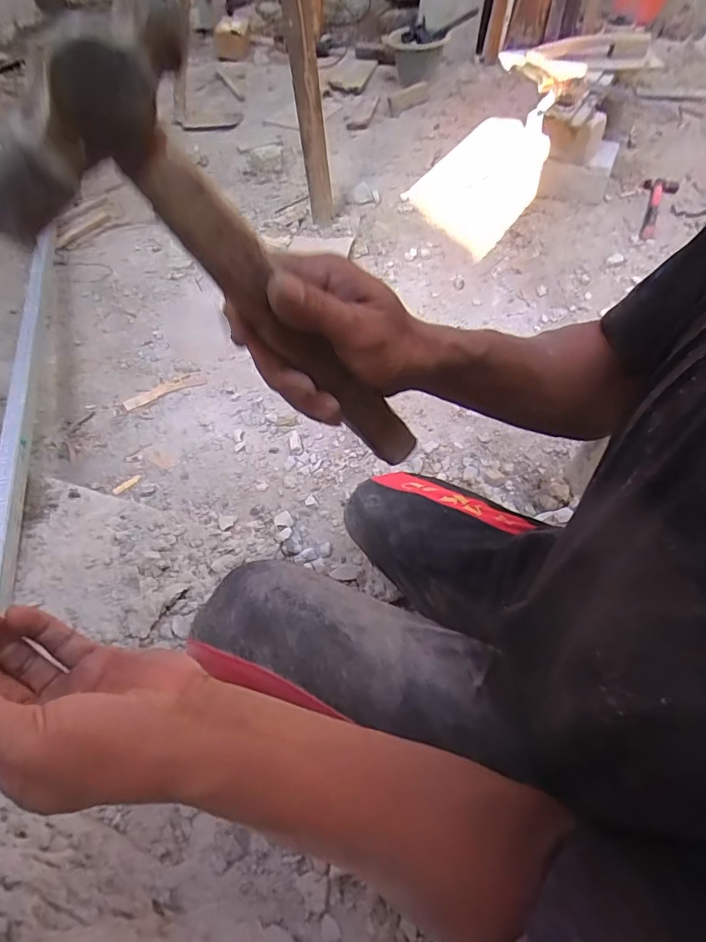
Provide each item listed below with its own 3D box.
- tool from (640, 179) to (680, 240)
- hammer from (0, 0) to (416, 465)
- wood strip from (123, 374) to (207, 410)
[{"bbox_3d":[0.884,-0.778,1.464,0.091,0.024,0.340,22,58,19],"label":"tool"},{"bbox_3d":[-0.037,-0.069,0.274,0.087,0.290,0.038,-31,53,13],"label":"hammer"},{"bbox_3d":[-0.441,-0.190,1.164,0.190,0.014,0.038,-24,55,-13],"label":"wood strip"}]

